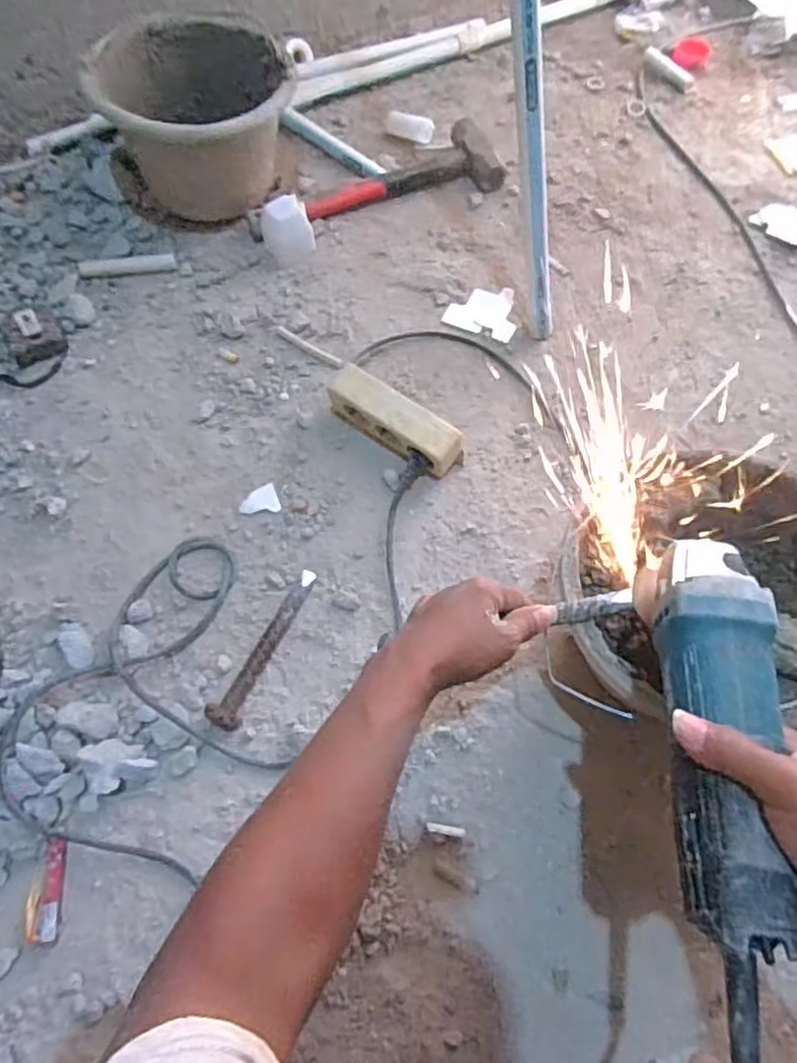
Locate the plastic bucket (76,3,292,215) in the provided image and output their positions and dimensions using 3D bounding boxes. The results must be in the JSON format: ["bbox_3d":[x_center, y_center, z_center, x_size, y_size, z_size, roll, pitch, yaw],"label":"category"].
[{"bbox_3d":[-0.278,-0.537,0.883,0.212,0.165,0.204,-41,71,-18],"label":"plastic bucket"}]

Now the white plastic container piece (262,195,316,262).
[{"bbox_3d":[-0.146,-0.398,0.864,0.063,0.059,0.053,-19,66,-9],"label":"white plastic container piece"}]

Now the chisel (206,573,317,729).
[{"bbox_3d":[-0.133,0.109,0.641,0.032,0.024,0.171,21,66,10],"label":"chisel"}]

